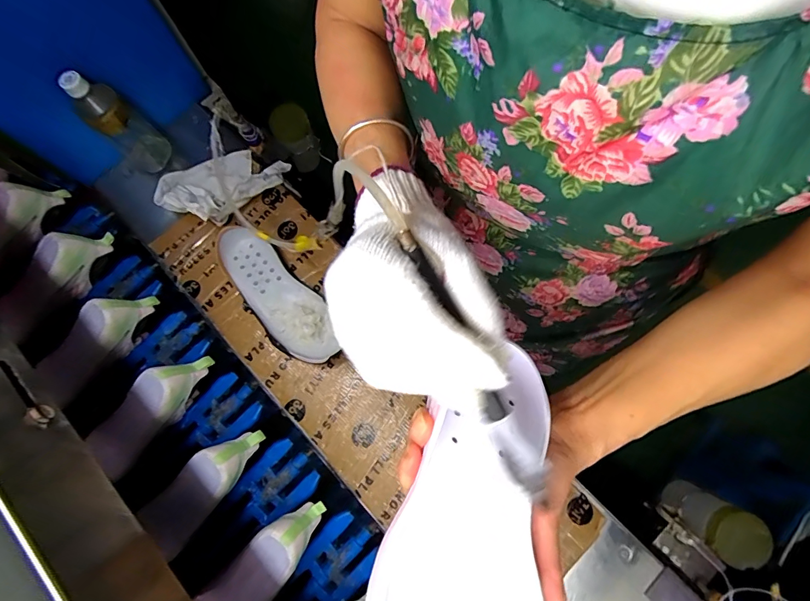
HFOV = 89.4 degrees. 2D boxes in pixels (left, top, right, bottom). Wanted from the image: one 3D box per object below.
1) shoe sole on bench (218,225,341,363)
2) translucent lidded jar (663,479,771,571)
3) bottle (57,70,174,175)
[{"bbox_3d":[-0.191,-0.005,0.622,0.085,0.051,0.253,-40,81,-7],"label":"shoe sole on bench"},{"bbox_3d":[0.436,0.319,0.587,0.071,0.119,0.069,0,79,0],"label":"translucent lidded jar"},{"bbox_3d":[-0.425,-0.266,0.603,0.052,0.179,0.064,35,81,7],"label":"bottle"}]

